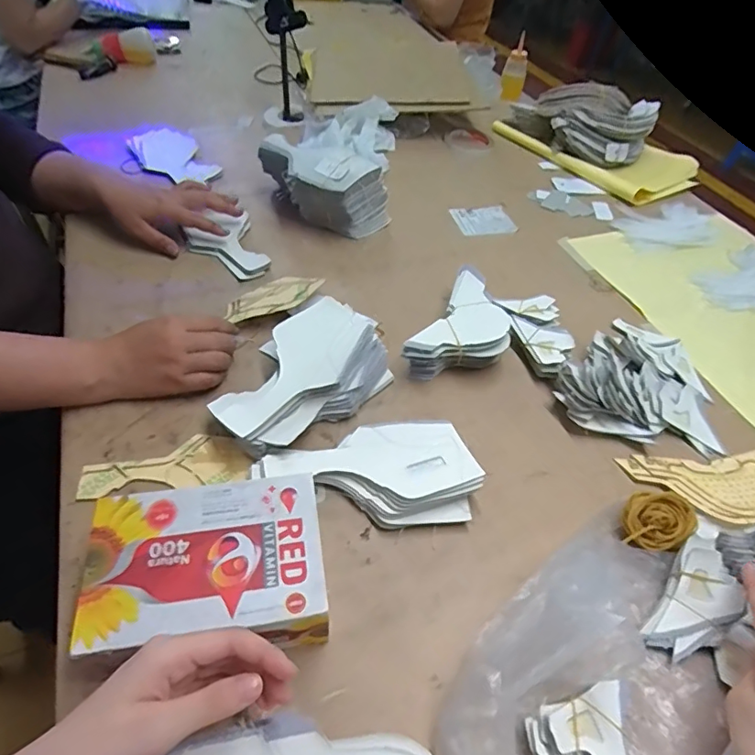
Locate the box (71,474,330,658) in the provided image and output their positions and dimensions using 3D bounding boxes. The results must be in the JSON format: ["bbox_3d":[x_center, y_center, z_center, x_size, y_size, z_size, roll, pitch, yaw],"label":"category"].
[{"bbox_3d":[-0.120,0.144,0.384,0.156,0.068,0.108,-6,50,-9],"label":"box"}]

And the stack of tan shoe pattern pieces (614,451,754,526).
[{"bbox_3d":[0.319,0.103,0.489,0.154,0.017,0.080,-2,49,-5],"label":"stack of tan shoe pattern pieces"}]

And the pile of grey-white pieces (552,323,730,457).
[{"bbox_3d":[0.300,0.007,0.558,0.160,0.039,0.191,37,56,25],"label":"pile of grey-white pieces"}]

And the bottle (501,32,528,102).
[{"bbox_3d":[0.288,-0.647,1.086,0.046,0.133,0.035,12,11,7],"label":"bottle"}]

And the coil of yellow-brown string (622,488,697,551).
[{"bbox_3d":[0.236,0.124,0.444,0.050,0.043,0.040,13,49,7],"label":"coil of yellow-brown string"}]

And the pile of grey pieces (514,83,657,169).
[{"bbox_3d":[0.364,-0.442,0.915,0.230,0.094,0.126,9,49,4],"label":"pile of grey pieces"}]

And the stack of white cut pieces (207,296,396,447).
[{"bbox_3d":[-0.076,0.000,0.523,0.110,0.049,0.182,34,55,23],"label":"stack of white cut pieces"}]

